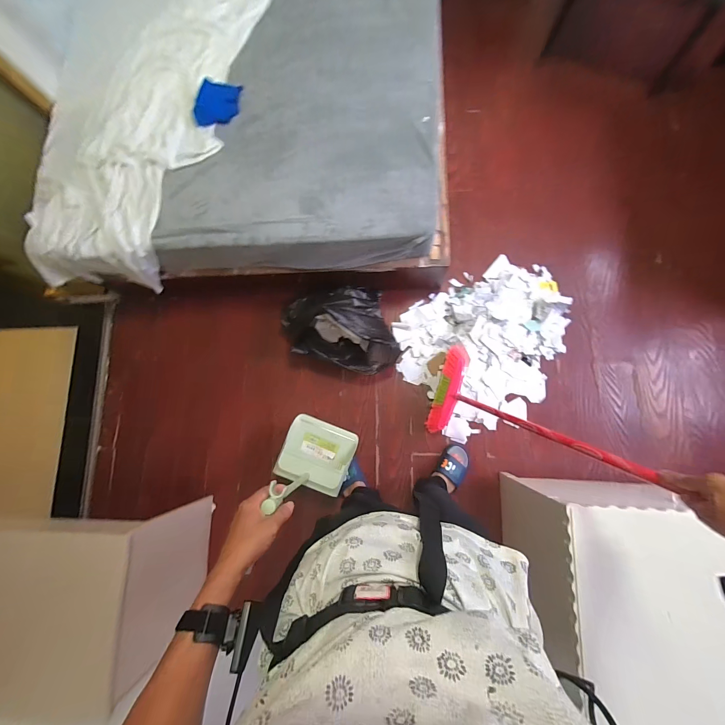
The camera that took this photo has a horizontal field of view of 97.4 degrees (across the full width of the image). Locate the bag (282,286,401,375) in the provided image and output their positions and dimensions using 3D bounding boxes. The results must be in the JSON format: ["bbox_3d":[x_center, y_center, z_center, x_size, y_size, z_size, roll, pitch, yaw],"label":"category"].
[{"bbox_3d":[-0.095,-0.137,1.304,0.421,0.306,0.381,-18,76,2],"label":"bag"}]

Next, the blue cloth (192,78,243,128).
[{"bbox_3d":[-0.534,-0.952,1.177,0.147,0.011,0.188,7,82,-10],"label":"blue cloth"}]

